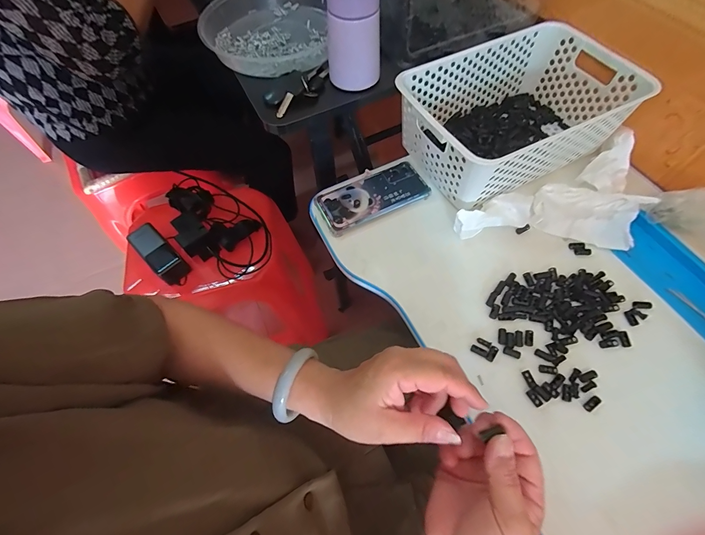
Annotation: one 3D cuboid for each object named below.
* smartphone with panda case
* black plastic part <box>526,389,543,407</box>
[{"bbox_3d":[0.030,-0.108,0.492,0.162,0.007,0.075,-25,63,-9],"label":"smartphone with panda case"},{"bbox_3d":[0.198,0.142,0.361,0.008,0.004,0.018,-25,63,-9],"label":"black plastic part"}]

